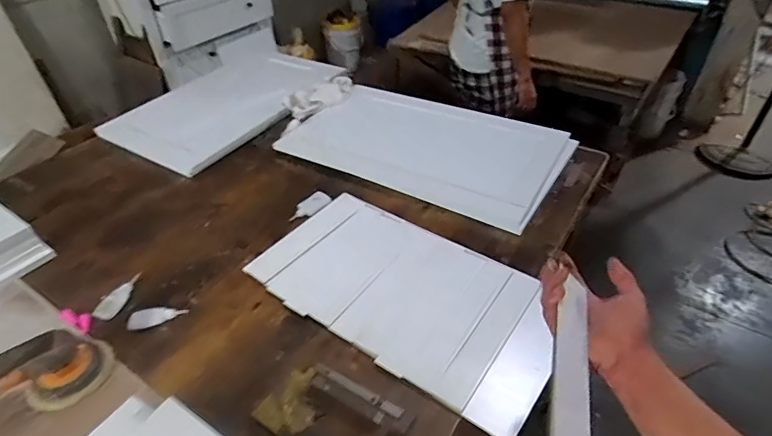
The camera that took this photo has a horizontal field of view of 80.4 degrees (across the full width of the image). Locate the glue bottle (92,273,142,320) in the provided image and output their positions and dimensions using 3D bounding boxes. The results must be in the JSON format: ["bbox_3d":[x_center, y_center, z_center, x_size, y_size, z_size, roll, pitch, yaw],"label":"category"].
[{"bbox_3d":[-0.490,0.143,0.841,0.036,0.020,0.098,21,58,24],"label":"glue bottle"}]

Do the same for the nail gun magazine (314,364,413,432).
[{"bbox_3d":[-0.037,0.257,0.652,0.157,0.012,0.035,21,45,24],"label":"nail gun magazine"}]

